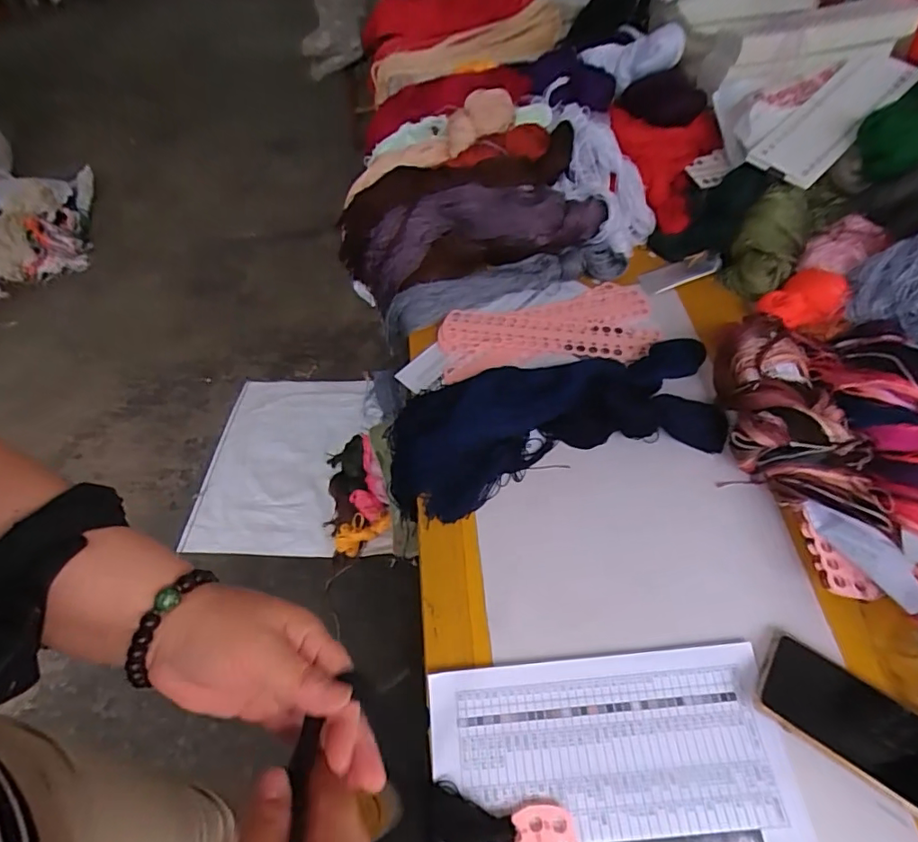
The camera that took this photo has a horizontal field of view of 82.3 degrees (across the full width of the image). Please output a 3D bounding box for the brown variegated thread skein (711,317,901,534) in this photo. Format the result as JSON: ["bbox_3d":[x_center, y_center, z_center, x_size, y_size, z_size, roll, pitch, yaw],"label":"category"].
[{"bbox_3d":[0.345,0.002,0.551,0.116,0.071,0.240,-2,55,6],"label":"brown variegated thread skein"}]

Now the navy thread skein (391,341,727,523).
[{"bbox_3d":[0.108,-0.005,0.599,0.380,0.064,0.166,-10,56,-1],"label":"navy thread skein"}]

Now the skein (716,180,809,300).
[{"bbox_3d":[0.420,-0.239,0.716,0.080,0.060,0.140,24,106,15],"label":"skein"}]

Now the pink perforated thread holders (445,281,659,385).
[{"bbox_3d":[0.122,-0.120,0.707,0.290,0.025,0.137,-12,56,-3],"label":"pink perforated thread holders"}]

